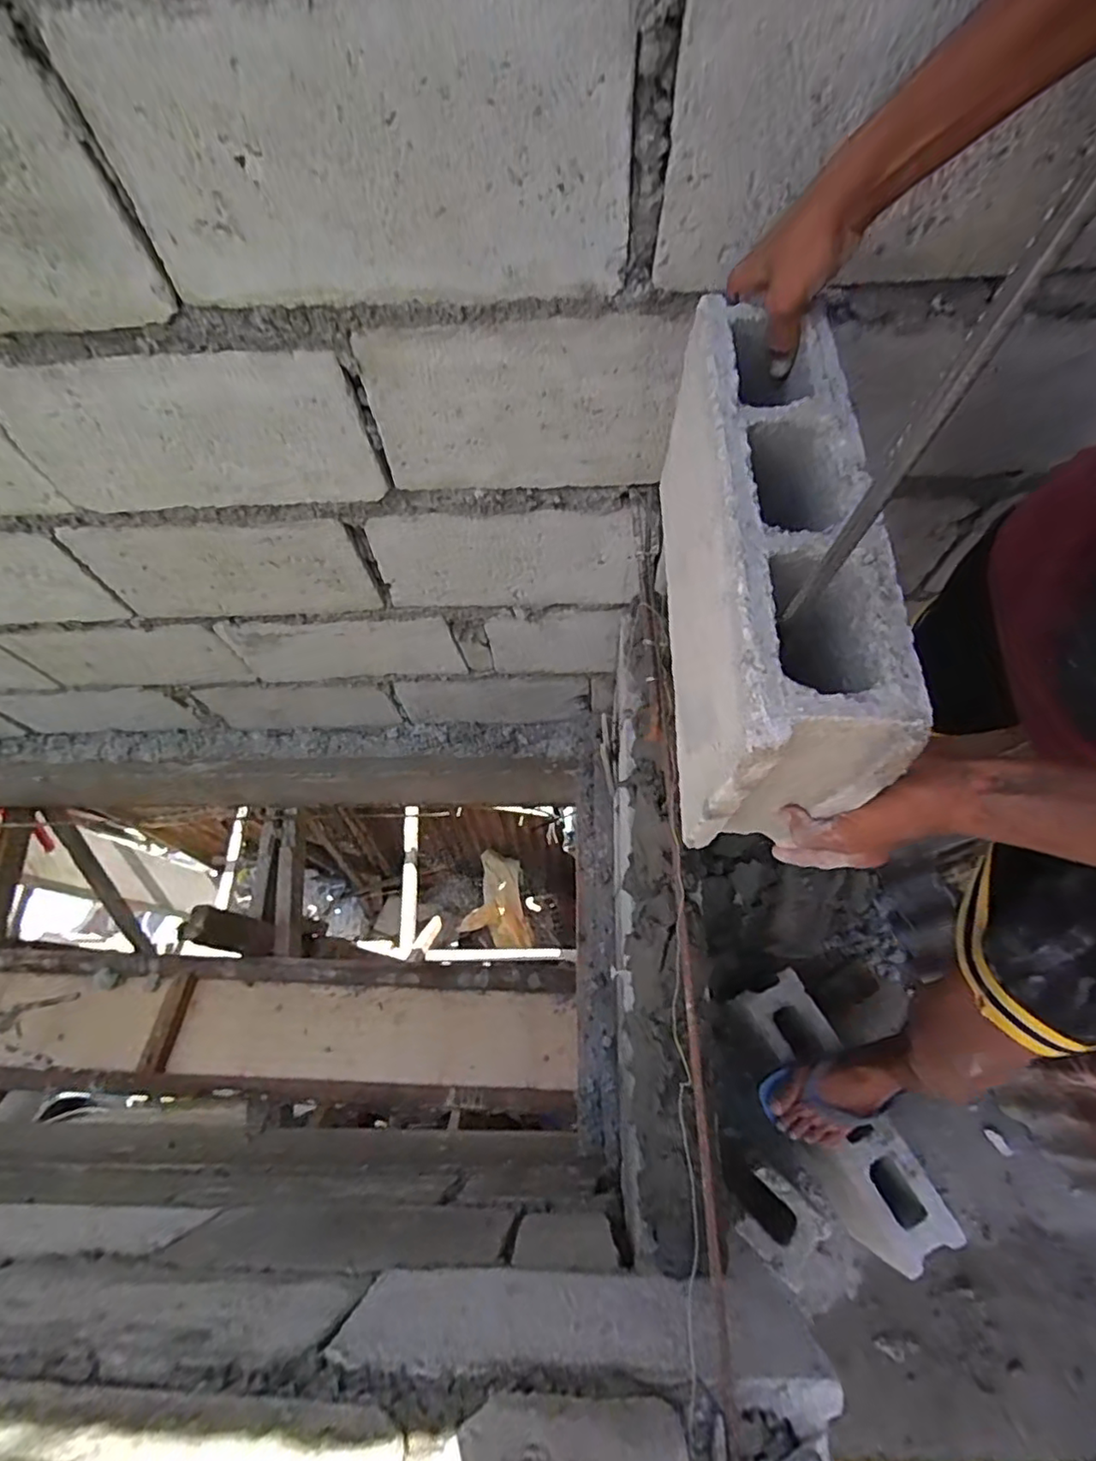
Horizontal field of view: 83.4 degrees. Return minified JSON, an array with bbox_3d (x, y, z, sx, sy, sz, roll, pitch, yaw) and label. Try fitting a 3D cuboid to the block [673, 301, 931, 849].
[{"bbox_3d":[0.159,-0.126,0.457,0.100,0.168,0.372,1,70,3],"label":"block"}]

